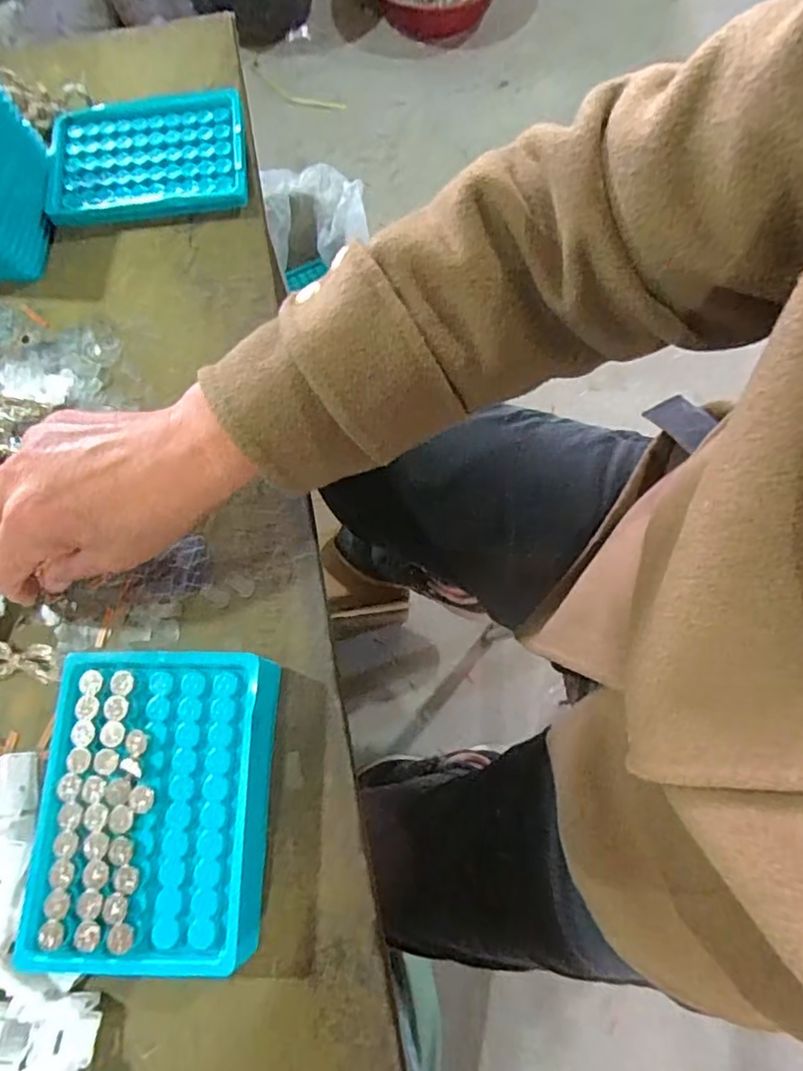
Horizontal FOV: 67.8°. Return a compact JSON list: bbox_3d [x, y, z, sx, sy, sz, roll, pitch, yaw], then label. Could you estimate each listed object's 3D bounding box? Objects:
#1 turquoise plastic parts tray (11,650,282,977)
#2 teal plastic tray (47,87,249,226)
[{"bbox_3d":[-0.112,0.123,0.282,0.099,0.033,0.130,0,72,1],"label":"turquoise plastic parts tray"},{"bbox_3d":[-0.173,-0.262,0.414,0.130,0.017,0.097,-6,72,-2],"label":"teal plastic tray"}]

